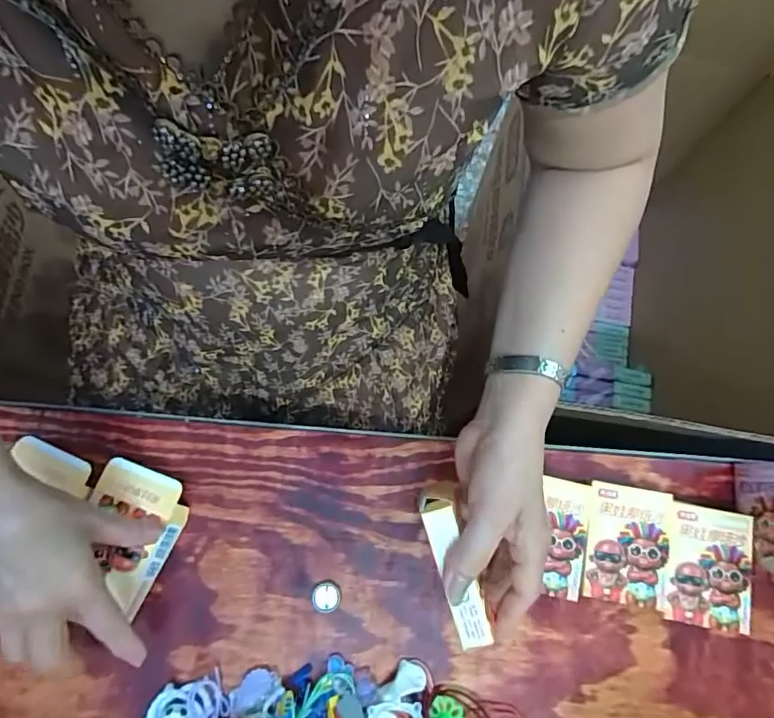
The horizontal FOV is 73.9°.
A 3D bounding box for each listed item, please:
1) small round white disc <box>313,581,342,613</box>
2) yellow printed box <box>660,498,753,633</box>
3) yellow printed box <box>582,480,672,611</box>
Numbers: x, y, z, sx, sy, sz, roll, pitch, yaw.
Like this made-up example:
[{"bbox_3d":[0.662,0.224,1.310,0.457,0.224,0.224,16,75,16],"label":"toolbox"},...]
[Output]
[{"bbox_3d":[-0.050,0.197,0.426,0.023,0.005,0.024,0,78,-2],"label":"small round white disc"},{"bbox_3d":[0.260,0.170,0.427,0.068,0.030,0.091,11,78,0],"label":"yellow printed box"},{"bbox_3d":[0.196,0.153,0.428,0.065,0.031,0.091,11,78,0],"label":"yellow printed box"}]

